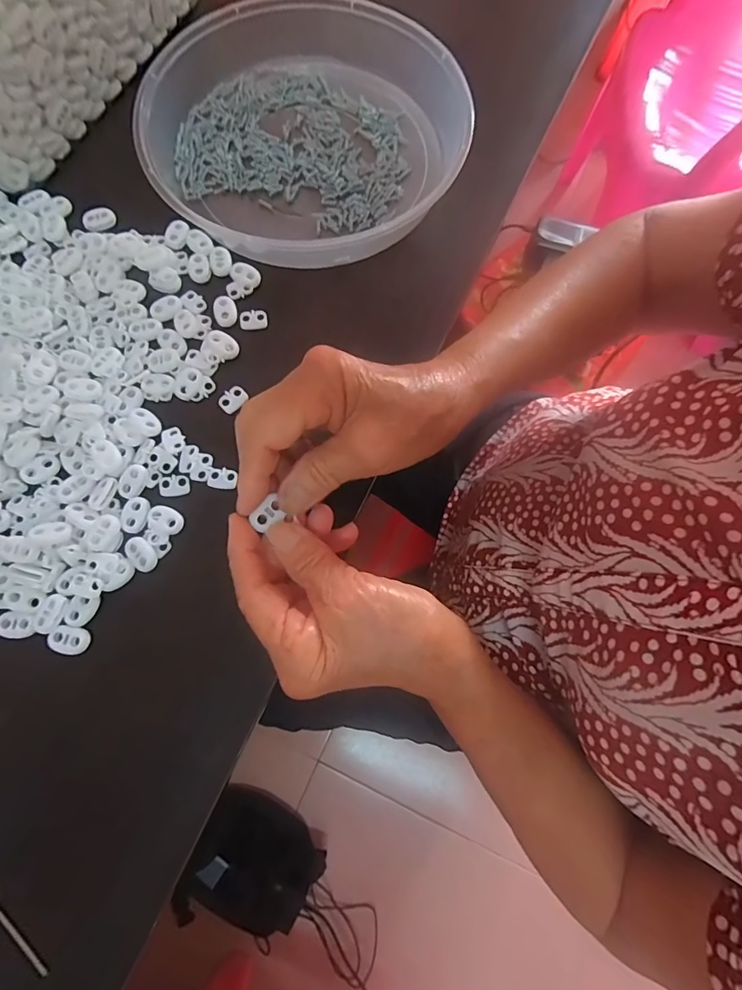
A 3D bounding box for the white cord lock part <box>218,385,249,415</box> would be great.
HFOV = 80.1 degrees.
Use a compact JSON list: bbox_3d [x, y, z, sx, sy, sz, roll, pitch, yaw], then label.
[{"bbox_3d":[-0.093,-0.065,0.296,0.015,0.004,0.019,39,78,8],"label":"white cord lock part"}]

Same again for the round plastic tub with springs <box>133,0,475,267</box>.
[{"bbox_3d":[-0.049,-0.272,0.330,0.231,0.038,0.222,0,75,-2],"label":"round plastic tub with springs"}]

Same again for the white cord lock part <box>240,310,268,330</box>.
[{"bbox_3d":[-0.083,-0.124,0.311,0.019,0.004,0.014,-6,76,-3],"label":"white cord lock part"}]

